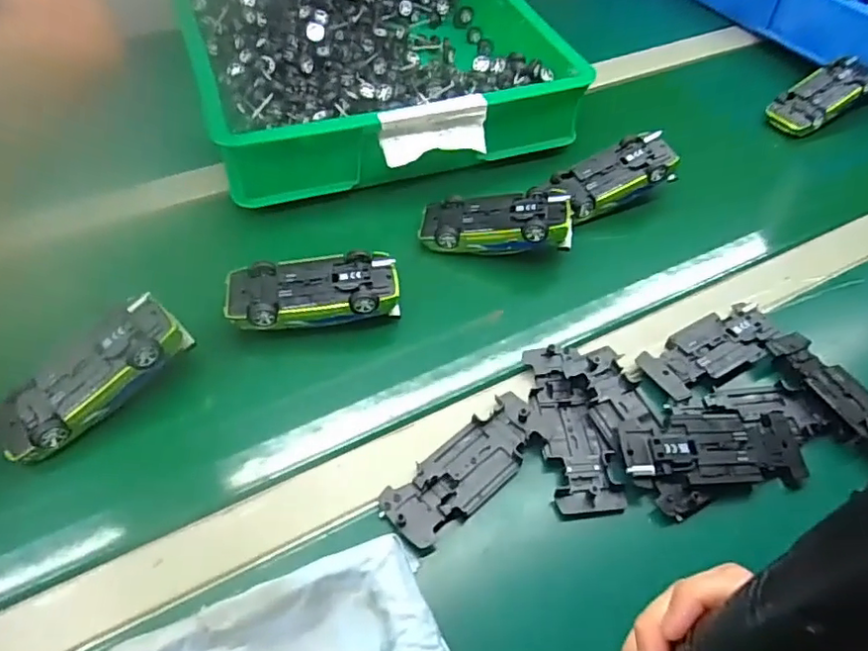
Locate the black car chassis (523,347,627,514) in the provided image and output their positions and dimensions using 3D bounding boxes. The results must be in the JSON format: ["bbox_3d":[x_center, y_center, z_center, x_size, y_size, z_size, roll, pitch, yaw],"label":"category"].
[{"bbox_3d":[0.095,0.069,0.420,0.048,0.012,0.125,-3,52,-7],"label":"black car chassis"}]

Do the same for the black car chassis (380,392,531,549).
[{"bbox_3d":[0.024,0.093,0.398,0.125,0.008,0.046,-35,61,-27],"label":"black car chassis"}]

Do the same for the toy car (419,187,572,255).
[{"bbox_3d":[0.055,-0.090,0.529,0.129,0.030,0.055,-1,50,14],"label":"toy car"}]

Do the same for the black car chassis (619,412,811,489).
[{"bbox_3d":[0.190,0.084,0.406,0.125,0.015,0.052,-1,51,-5],"label":"black car chassis"}]

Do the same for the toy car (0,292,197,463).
[{"bbox_3d":[-0.234,0.037,0.409,0.130,0.038,0.042,-42,64,-15],"label":"toy car"}]

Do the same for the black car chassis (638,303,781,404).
[{"bbox_3d":[0.218,0.017,0.461,0.120,0.010,0.049,-24,57,-21],"label":"black car chassis"}]

